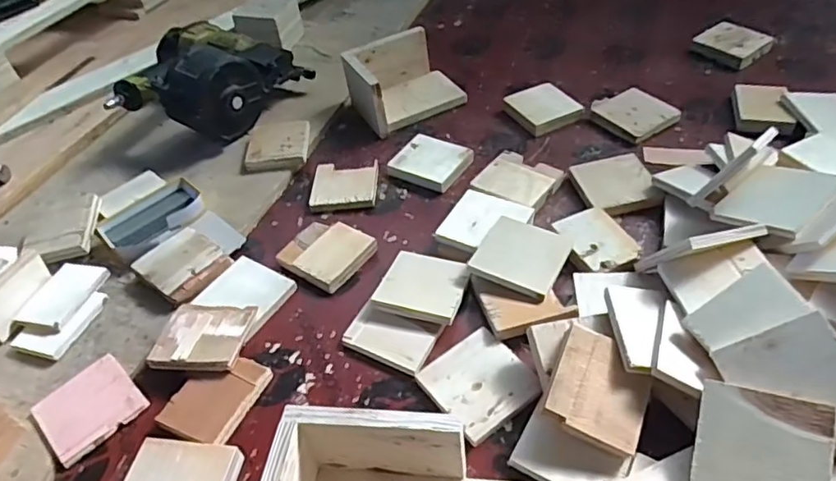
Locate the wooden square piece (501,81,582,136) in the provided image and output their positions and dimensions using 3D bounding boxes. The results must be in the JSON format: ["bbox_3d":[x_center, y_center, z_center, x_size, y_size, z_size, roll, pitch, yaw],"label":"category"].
[{"bbox_3d":[0.182,-0.195,0.880,0.085,0.021,0.098,-23,48,-15],"label":"wooden square piece"}]

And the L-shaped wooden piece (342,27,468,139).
[{"bbox_3d":[-0.025,-0.255,0.922,0.159,0.083,0.126,-26,49,-17],"label":"L-shaped wooden piece"}]

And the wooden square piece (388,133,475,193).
[{"bbox_3d":[0.018,-0.109,0.816,0.095,0.021,0.080,21,53,25],"label":"wooden square piece"}]

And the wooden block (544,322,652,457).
[{"bbox_3d":[0.158,0.126,0.510,0.079,0.007,0.089,25,61,7],"label":"wooden block"}]

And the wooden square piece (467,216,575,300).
[{"bbox_3d":[0.116,0.015,0.655,0.089,0.016,0.095,19,52,23],"label":"wooden square piece"}]

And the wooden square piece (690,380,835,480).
[{"bbox_3d":[0.261,0.161,0.451,0.089,0.006,0.089,6,76,31],"label":"wooden square piece"}]

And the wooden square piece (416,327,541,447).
[{"bbox_3d":[0.058,0.137,0.572,0.088,0.012,0.092,-29,50,-20],"label":"wooden square piece"}]

